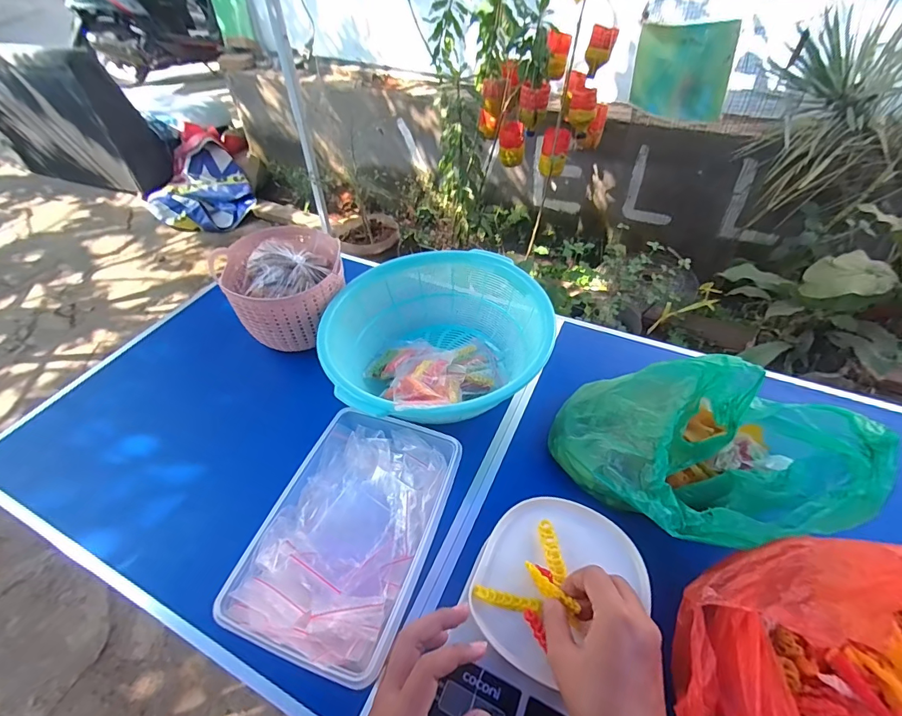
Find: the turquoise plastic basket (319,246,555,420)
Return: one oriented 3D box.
[{"bbox_3d":[-0.023,-0.030,0.604,0.280,0.111,0.270,0,46,0],"label":"turquoise plastic basket"}]

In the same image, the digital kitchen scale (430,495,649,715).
[{"bbox_3d":[0.082,0.241,0.376,0.145,0.039,0.224,19,49,17],"label":"digital kitchen scale"}]

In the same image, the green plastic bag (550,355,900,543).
[{"bbox_3d":[0.256,0.086,0.442,0.263,0.137,0.181,9,47,9],"label":"green plastic bag"}]

